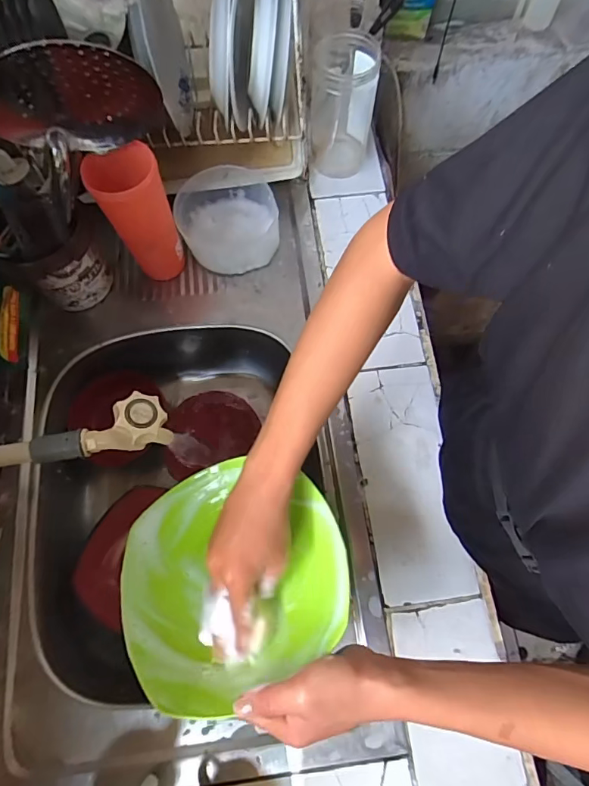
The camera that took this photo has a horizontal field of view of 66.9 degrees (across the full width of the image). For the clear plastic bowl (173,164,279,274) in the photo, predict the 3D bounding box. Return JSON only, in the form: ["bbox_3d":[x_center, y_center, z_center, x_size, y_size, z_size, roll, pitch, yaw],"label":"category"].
[{"bbox_3d":[-0.100,-0.258,0.669,0.140,0.079,0.144,0,70,1],"label":"clear plastic bowl"}]

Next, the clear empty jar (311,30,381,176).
[{"bbox_3d":[0.070,-0.417,0.660,0.088,0.166,0.099,-1,70,1],"label":"clear empty jar"}]

